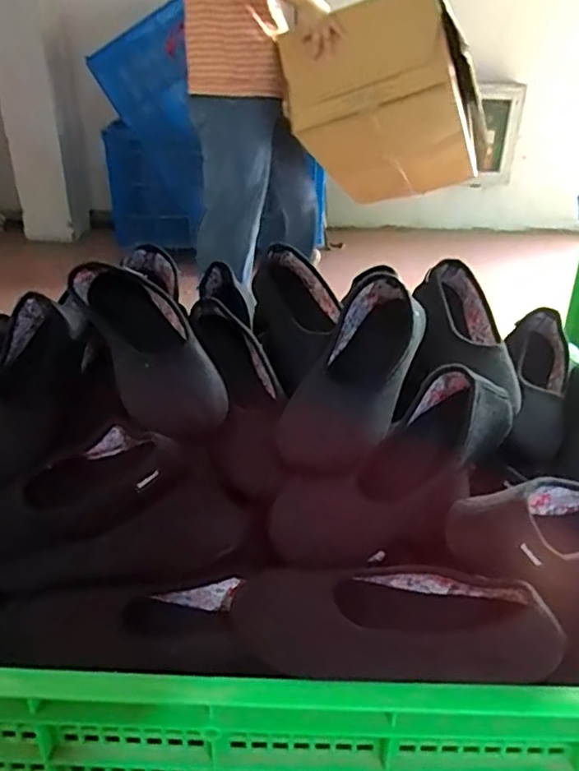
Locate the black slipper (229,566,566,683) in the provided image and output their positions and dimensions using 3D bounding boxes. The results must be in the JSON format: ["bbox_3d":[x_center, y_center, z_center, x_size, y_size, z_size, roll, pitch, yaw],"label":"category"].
[{"bbox_3d":[0.081,0.182,0.493,0.243,0.058,0.082,3,29,5],"label":"black slipper"}]

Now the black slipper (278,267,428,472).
[{"bbox_3d":[0.065,-0.015,0.615,0.102,0.053,0.235,13,54,21],"label":"black slipper"}]

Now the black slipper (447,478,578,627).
[{"bbox_3d":[0.263,0.130,0.541,0.262,0.080,0.097,8,27,-13],"label":"black slipper"}]

